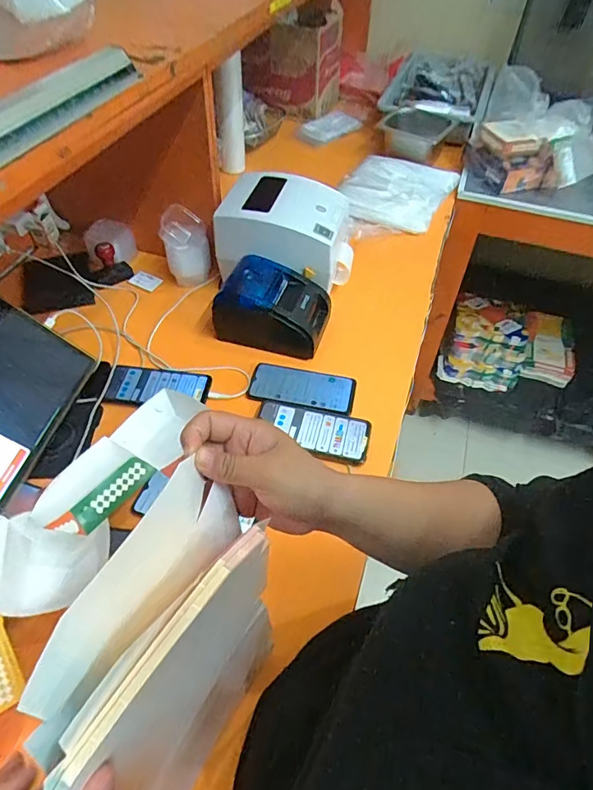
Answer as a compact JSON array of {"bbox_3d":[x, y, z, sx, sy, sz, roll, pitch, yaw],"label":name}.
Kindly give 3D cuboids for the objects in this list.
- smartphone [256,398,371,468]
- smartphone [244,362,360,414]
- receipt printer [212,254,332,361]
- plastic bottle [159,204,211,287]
[{"bbox_3d":[0.024,0.051,0.694,0.167,0.010,0.076,12,52,8],"label":"smartphone"},{"bbox_3d":[0.008,-0.014,0.744,0.166,0.015,0.073,9,51,6],"label":"smartphone"},{"bbox_3d":[-0.039,-0.157,0.803,0.181,0.099,0.123,14,52,10],"label":"receipt printer"},{"bbox_3d":[-0.209,-0.278,0.893,0.084,0.128,0.076,-8,52,-8],"label":"plastic bottle"}]

